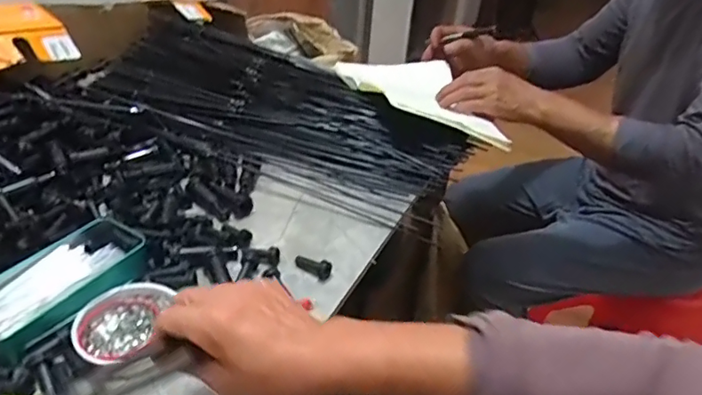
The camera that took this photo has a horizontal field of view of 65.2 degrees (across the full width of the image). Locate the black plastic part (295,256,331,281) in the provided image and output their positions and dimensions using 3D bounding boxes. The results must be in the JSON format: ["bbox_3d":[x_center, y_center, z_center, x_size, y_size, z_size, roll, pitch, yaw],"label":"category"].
[{"bbox_3d":[-0.038,0.068,0.549,0.039,0.016,0.015,21,37,22],"label":"black plastic part"}]

